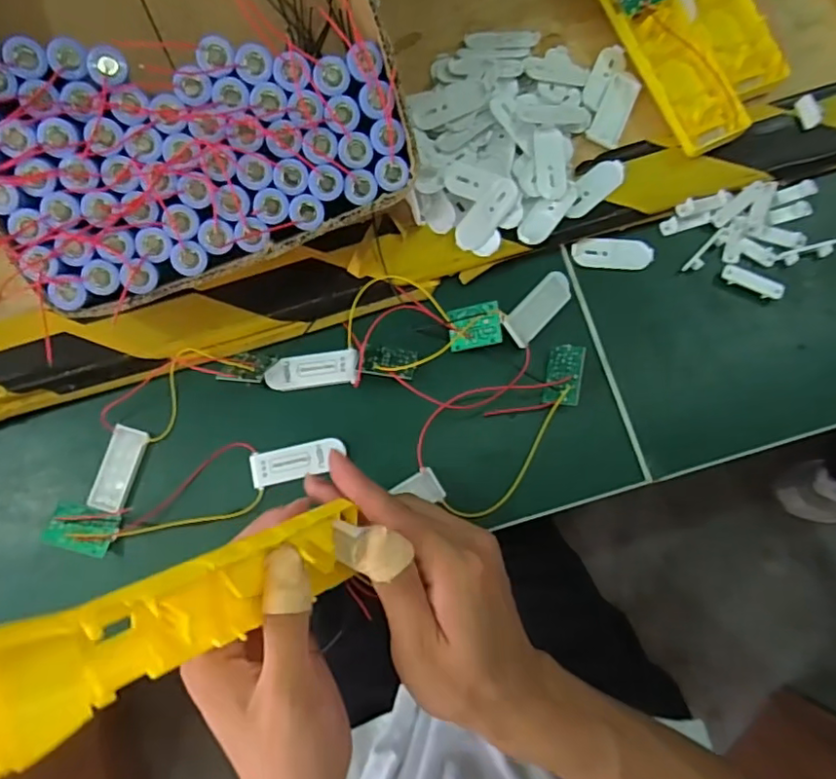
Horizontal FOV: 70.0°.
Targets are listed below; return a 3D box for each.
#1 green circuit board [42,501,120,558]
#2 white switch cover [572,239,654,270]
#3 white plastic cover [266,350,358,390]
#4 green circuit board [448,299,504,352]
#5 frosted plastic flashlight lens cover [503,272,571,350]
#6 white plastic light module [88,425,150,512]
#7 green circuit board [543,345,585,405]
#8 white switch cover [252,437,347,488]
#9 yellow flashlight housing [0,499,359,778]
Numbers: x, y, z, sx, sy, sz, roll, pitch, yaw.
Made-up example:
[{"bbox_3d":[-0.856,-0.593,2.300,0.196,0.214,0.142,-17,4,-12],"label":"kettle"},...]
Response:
[{"bbox_3d":[-0.196,0.082,0.349,0.035,0.004,0.025,22,61,-20],"label":"green circuit board"},{"bbox_3d":[0.125,-0.088,0.384,0.049,0.008,0.019,4,78,2],"label":"white switch cover"},{"bbox_3d":[-0.066,-0.012,0.372,0.057,0.004,0.021,-6,78,0],"label":"white plastic cover"},{"bbox_3d":[0.035,-0.039,0.365,0.033,0.004,0.026,-9,86,21],"label":"green circuit board"},{"bbox_3d":[0.075,-0.051,0.367,0.055,0.004,0.021,-44,101,-18],"label":"frosted plastic flashlight lens cover"},{"bbox_3d":[-0.183,0.048,0.365,0.021,0.006,0.051,12,79,4],"label":"white plastic light module"},{"bbox_3d":[0.087,-0.009,0.358,0.006,0.028,0.035,12,84,-34],"label":"green circuit board"},{"bbox_3d":[-0.073,0.043,0.360,0.057,0.005,0.021,-12,78,-1],"label":"white switch cover"},{"bbox_3d":[-0.091,0.089,0.241,0.153,0.037,0.040,-19,76,-39],"label":"yellow flashlight housing"}]

